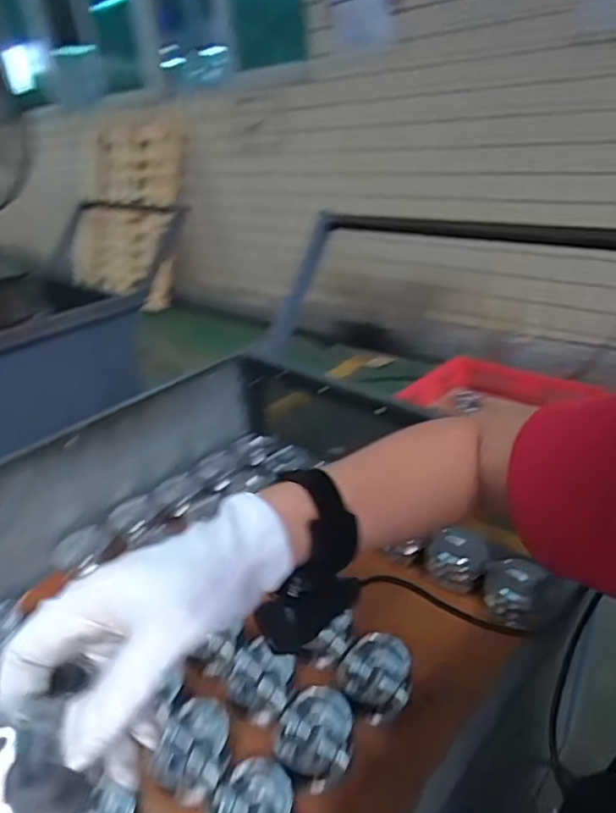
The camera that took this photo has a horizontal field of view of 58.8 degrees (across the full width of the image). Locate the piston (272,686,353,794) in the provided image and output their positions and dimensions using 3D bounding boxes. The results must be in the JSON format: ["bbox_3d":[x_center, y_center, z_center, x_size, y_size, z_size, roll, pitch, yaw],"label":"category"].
[{"bbox_3d":[0.007,0.357,0.588,0.089,0.040,0.078,-24,34,-31],"label":"piston"}]

